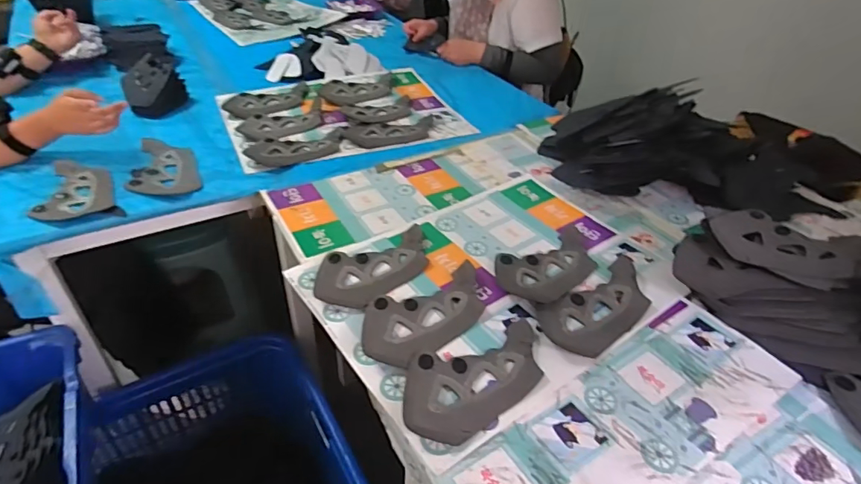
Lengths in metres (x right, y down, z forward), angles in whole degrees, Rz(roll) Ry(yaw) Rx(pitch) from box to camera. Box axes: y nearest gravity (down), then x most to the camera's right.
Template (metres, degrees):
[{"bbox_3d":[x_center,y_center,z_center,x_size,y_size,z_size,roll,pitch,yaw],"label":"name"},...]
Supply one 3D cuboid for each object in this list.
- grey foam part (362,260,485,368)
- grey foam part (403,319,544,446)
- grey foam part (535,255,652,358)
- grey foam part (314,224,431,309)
[{"bbox_3d":[-0.003,0.094,0.694,0.219,0.021,0.111,-24,47,-32],"label":"grey foam part"},{"bbox_3d":[0.057,0.161,0.619,0.218,0.013,0.117,-25,47,-33],"label":"grey foam part"},{"bbox_3d":[0.255,0.087,0.729,0.229,0.019,0.104,-24,47,-32],"label":"grey foam part"},{"bbox_3d":[-0.082,0.033,0.770,0.218,0.021,0.126,-24,47,-32],"label":"grey foam part"}]

